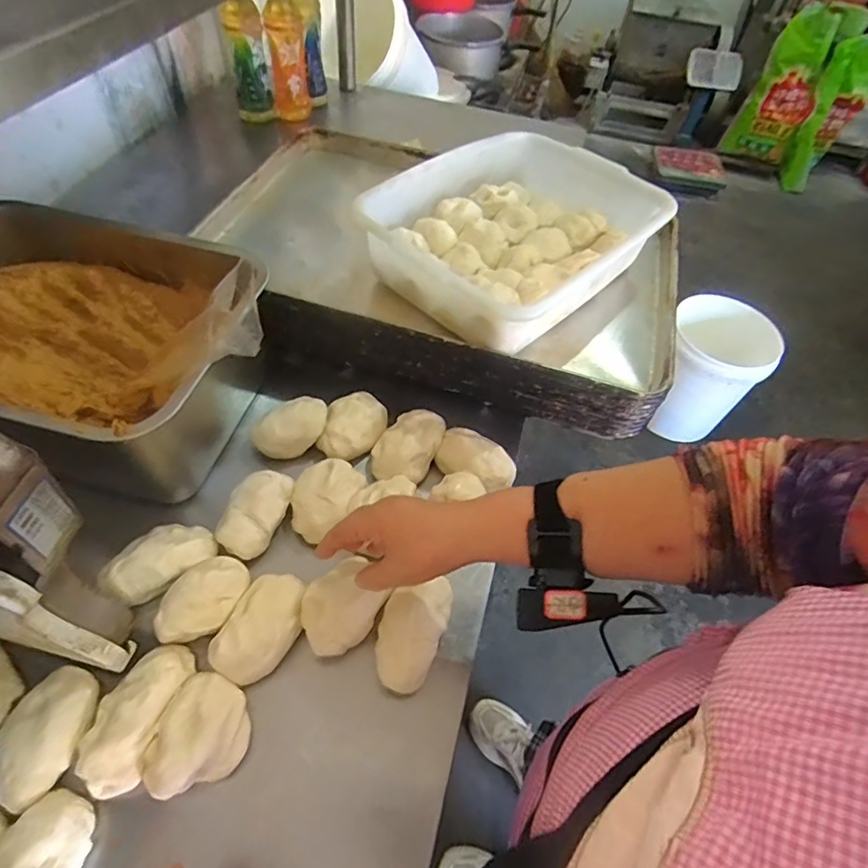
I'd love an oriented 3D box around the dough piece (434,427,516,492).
[{"bbox_3d":[0.049,0.027,0.586,0.086,0.031,0.055,26,55,14],"label":"dough piece"}]

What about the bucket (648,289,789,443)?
[{"bbox_3d":[0.861,-0.185,1.637,0.321,0.366,0.378,21,54,10],"label":"bucket"}]

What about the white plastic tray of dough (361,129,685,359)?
[{"bbox_3d":[0.107,-0.257,0.666,0.273,0.087,0.374,39,59,22],"label":"white plastic tray of dough"}]

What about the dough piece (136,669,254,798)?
[{"bbox_3d":[-0.180,0.232,0.406,0.065,0.035,0.082,21,54,10],"label":"dough piece"}]

